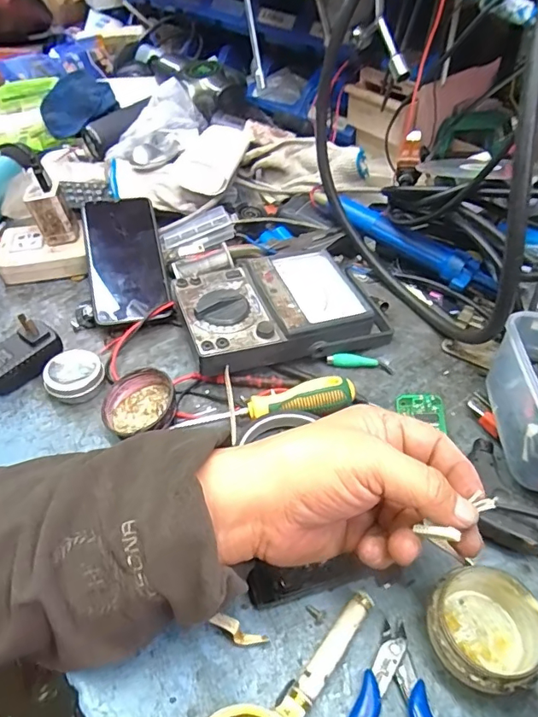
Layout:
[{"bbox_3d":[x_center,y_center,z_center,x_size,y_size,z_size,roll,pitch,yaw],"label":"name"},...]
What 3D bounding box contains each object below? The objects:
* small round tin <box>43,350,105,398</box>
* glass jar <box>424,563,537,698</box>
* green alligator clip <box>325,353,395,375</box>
[{"bbox_3d":[-0.174,0.017,0.437,0.048,0.023,0.047,-1,47,1],"label":"small round tin"},{"bbox_3d":[0.127,0.157,0.283,0.067,0.034,0.062,-1,47,1],"label":"glass jar"},{"bbox_3d":[0.084,0.004,0.449,0.060,0.011,0.010,6,48,7],"label":"green alligator clip"}]

